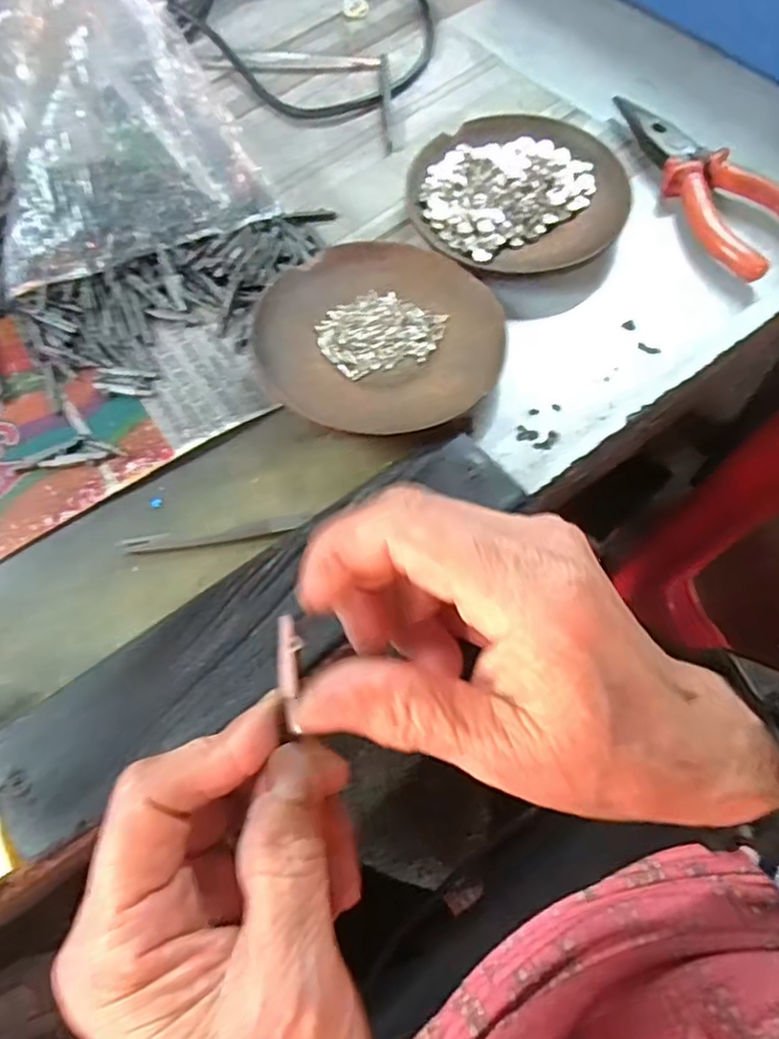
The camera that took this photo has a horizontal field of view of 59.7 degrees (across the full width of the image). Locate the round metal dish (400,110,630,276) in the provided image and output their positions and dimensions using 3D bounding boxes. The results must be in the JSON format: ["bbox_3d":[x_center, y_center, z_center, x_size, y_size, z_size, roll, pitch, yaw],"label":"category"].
[{"bbox_3d":[0.067,-0.172,0.364,0.109,0.016,0.113,-1,64,3],"label":"round metal dish"}]

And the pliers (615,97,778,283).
[{"bbox_3d":[0.167,-0.183,0.363,0.046,0.016,0.140,-25,65,-9],"label":"pliers"}]

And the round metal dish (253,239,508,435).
[{"bbox_3d":[-0.004,-0.088,0.320,0.109,0.022,0.109,-1,64,3],"label":"round metal dish"}]

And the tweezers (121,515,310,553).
[{"bbox_3d":[-0.073,0.006,0.287,0.078,0.004,0.008,-7,64,-1],"label":"tweezers"}]

